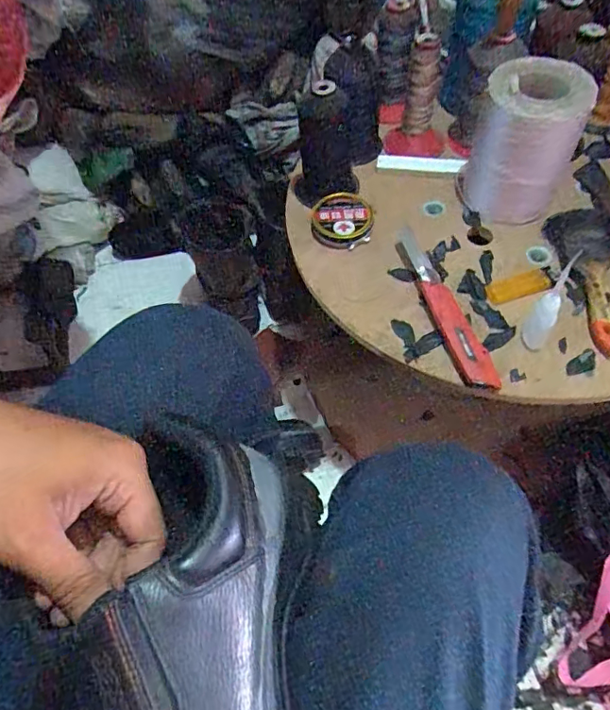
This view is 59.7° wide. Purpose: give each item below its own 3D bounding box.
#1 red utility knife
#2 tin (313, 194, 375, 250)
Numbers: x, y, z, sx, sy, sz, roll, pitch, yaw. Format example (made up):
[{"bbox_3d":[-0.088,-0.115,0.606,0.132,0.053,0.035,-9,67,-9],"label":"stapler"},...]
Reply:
[{"bbox_3d":[0.145,-0.057,0.563,0.033,0.016,0.217,-14,57,-6],"label":"red utility knife"},{"bbox_3d":[0.044,-0.158,0.628,0.071,0.025,0.066,-2,57,2],"label":"tin"}]

